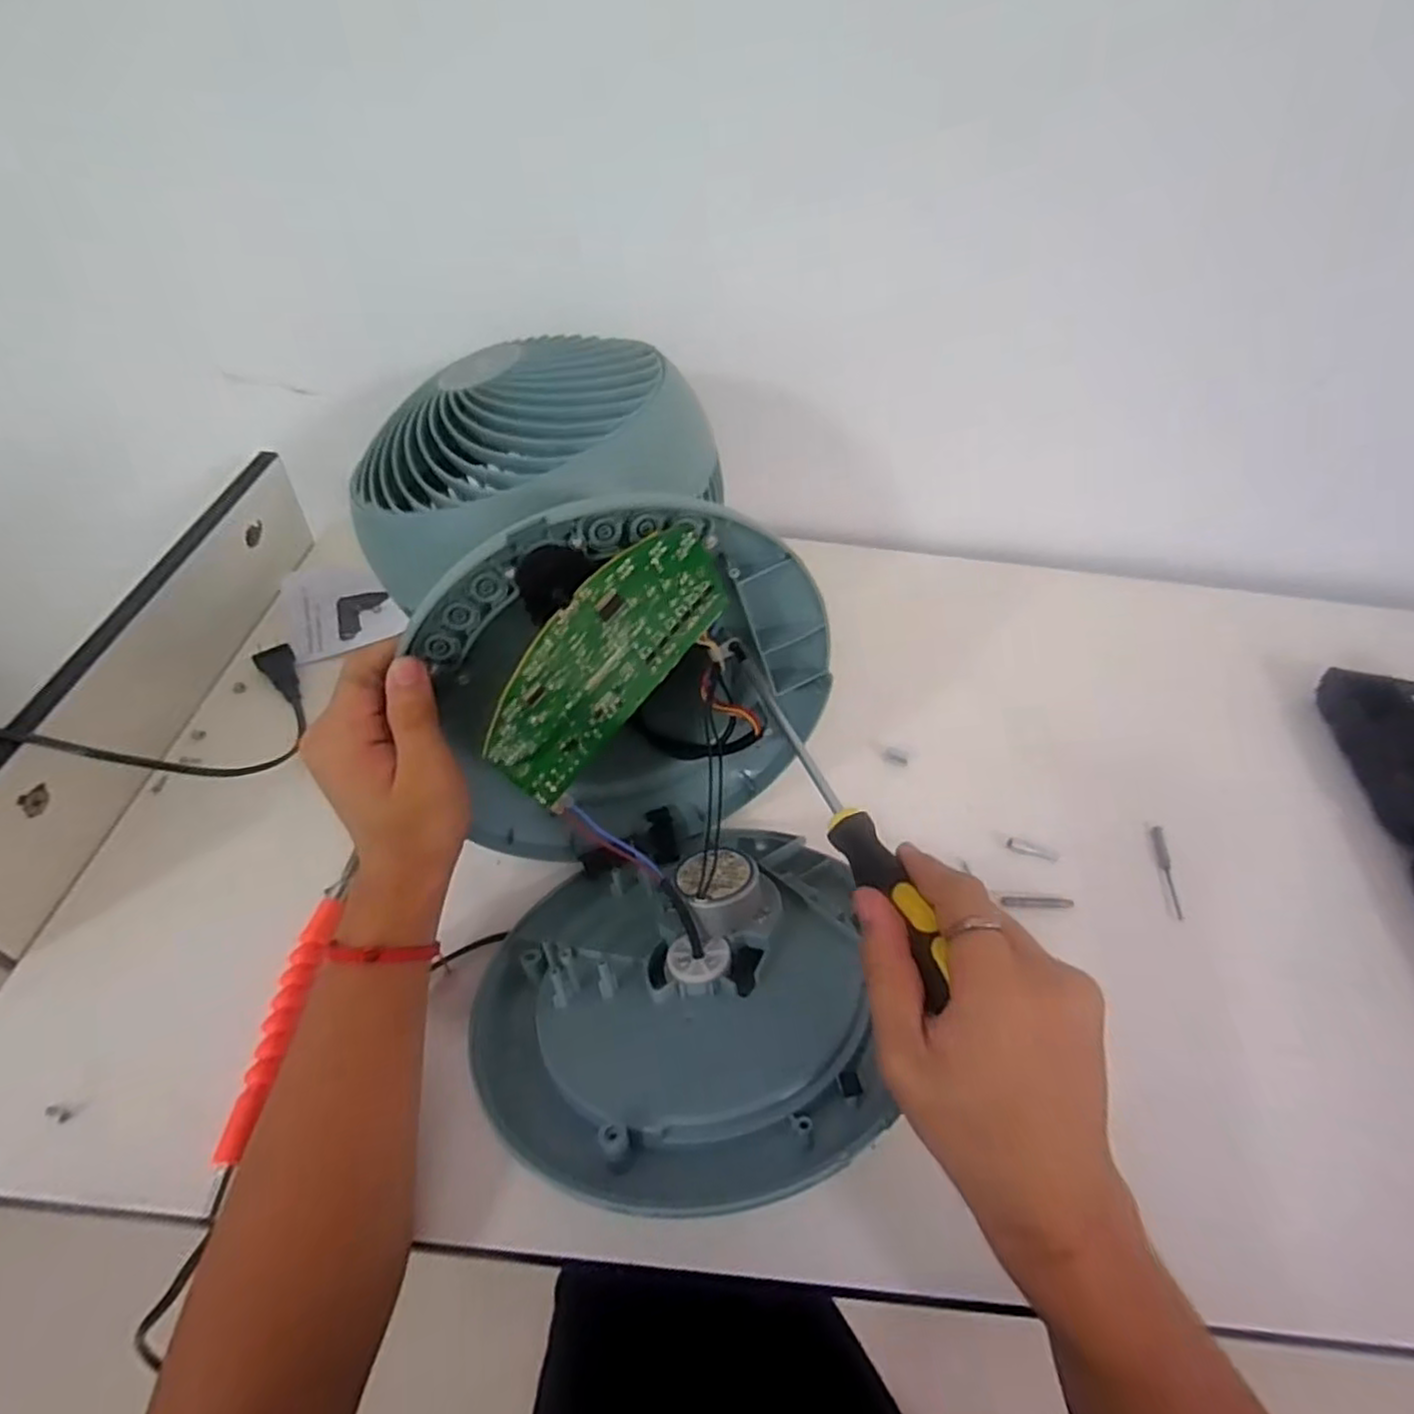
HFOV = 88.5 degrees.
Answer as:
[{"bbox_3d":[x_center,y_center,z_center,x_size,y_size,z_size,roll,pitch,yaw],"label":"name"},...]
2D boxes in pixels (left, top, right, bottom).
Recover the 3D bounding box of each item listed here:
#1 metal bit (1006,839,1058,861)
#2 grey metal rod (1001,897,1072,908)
[{"bbox_3d":[0.235,0.103,0.523,0.039,0.007,0.007,14,49,6],"label":"metal bit"},{"bbox_3d":[0.224,0.133,0.494,0.047,0.006,0.007,4,48,-3],"label":"grey metal rod"}]

